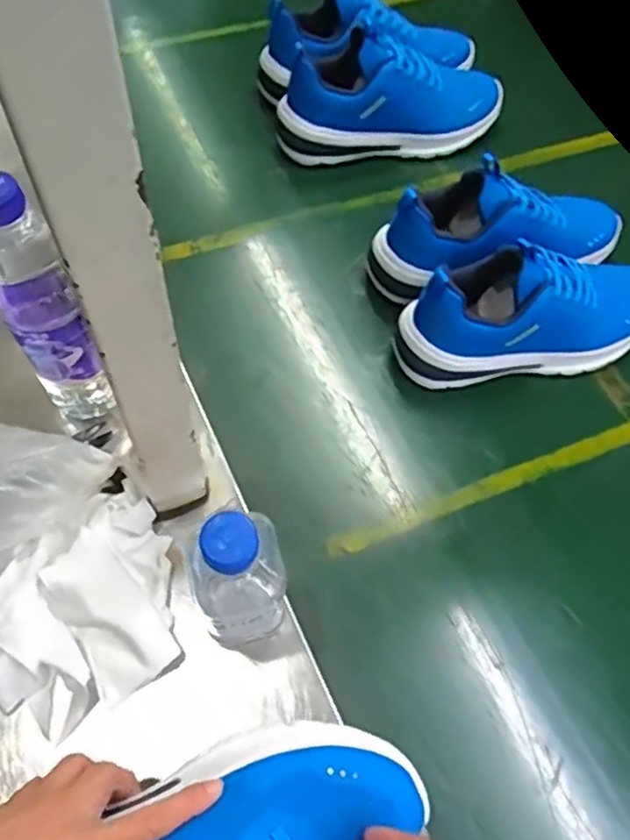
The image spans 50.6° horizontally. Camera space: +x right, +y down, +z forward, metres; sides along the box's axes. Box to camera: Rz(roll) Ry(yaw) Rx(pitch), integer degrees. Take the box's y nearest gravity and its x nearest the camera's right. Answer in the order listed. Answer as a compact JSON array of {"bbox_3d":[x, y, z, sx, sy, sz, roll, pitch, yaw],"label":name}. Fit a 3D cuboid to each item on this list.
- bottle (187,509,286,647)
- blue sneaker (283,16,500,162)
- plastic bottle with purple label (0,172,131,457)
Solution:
[{"bbox_3d":[-0.052,0.101,0.433,0.061,0.166,0.065,-11,62,-9],"label":"bottle"},{"bbox_3d":[0.093,-0.356,0.742,0.258,0.137,0.091,-9,62,-8],"label":"blue sneaker"},{"bbox_3d":[-0.188,-0.064,0.482,0.056,0.245,0.072,-19,64,-13],"label":"plastic bottle with purple label"}]

